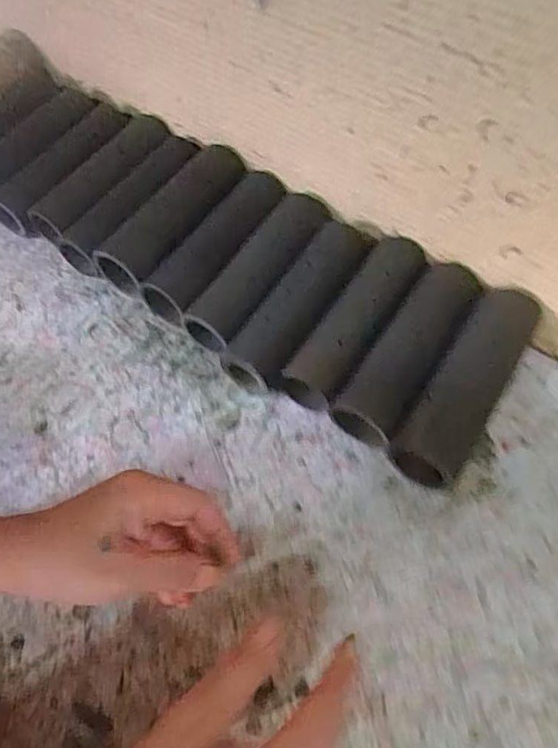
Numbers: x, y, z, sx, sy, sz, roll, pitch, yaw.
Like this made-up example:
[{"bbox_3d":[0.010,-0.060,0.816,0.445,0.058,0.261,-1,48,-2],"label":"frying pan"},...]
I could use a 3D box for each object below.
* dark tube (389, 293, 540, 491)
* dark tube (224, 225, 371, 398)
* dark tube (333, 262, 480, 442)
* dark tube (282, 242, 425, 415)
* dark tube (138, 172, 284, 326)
[{"bbox_3d":[0.156,0.011,0.464,0.056,0.057,0.187,31,62,18],"label":"dark tube"},{"bbox_3d":[0.019,-0.063,0.520,0.056,0.052,0.188,29,61,18],"label":"dark tube"},{"bbox_3d":[0.114,-0.018,0.487,0.057,0.050,0.186,30,62,18],"label":"dark tube"},{"bbox_3d":[0.071,-0.043,0.509,0.052,0.057,0.183,30,62,18],"label":"dark tube"},{"bbox_3d":[-0.061,-0.124,0.563,0.065,0.057,0.183,32,62,19],"label":"dark tube"}]

